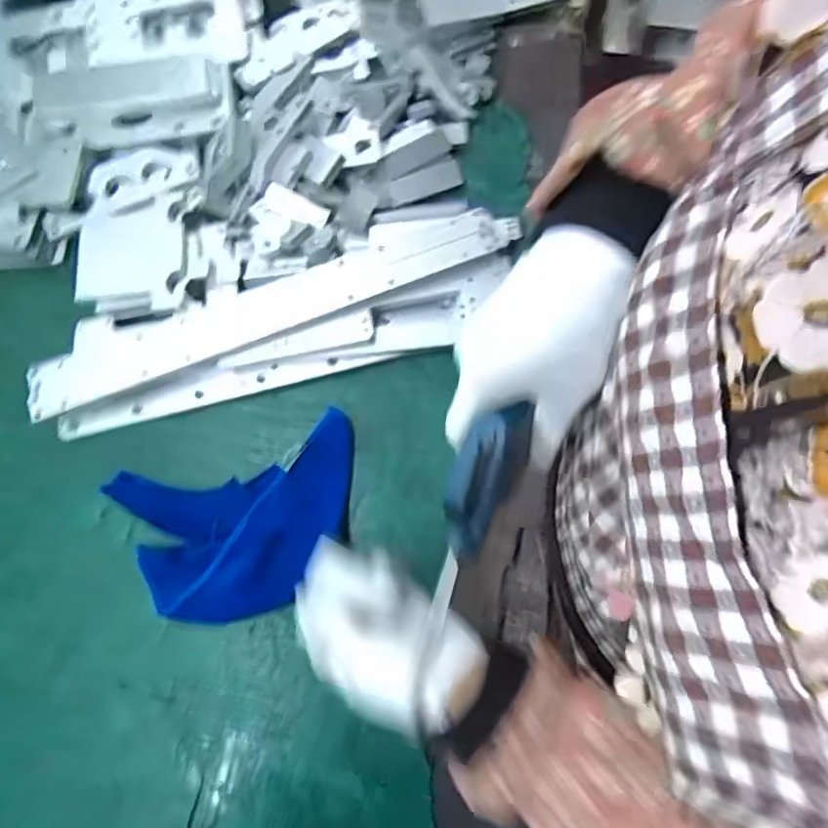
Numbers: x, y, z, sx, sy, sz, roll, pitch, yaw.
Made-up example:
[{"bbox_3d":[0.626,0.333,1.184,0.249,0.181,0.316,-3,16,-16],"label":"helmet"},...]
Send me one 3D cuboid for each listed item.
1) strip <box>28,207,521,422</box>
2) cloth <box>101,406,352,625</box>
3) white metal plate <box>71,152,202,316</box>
[{"bbox_3d":[-0.121,-0.105,0.545,0.476,0.019,0.058,-20,75,-7],"label":"strip"},{"bbox_3d":[-0.155,0.096,0.502,0.192,0.033,0.151,-18,75,-6],"label":"cloth"},{"bbox_3d":[-0.275,-0.184,0.570,0.100,0.016,0.177,0,74,-1],"label":"white metal plate"}]

